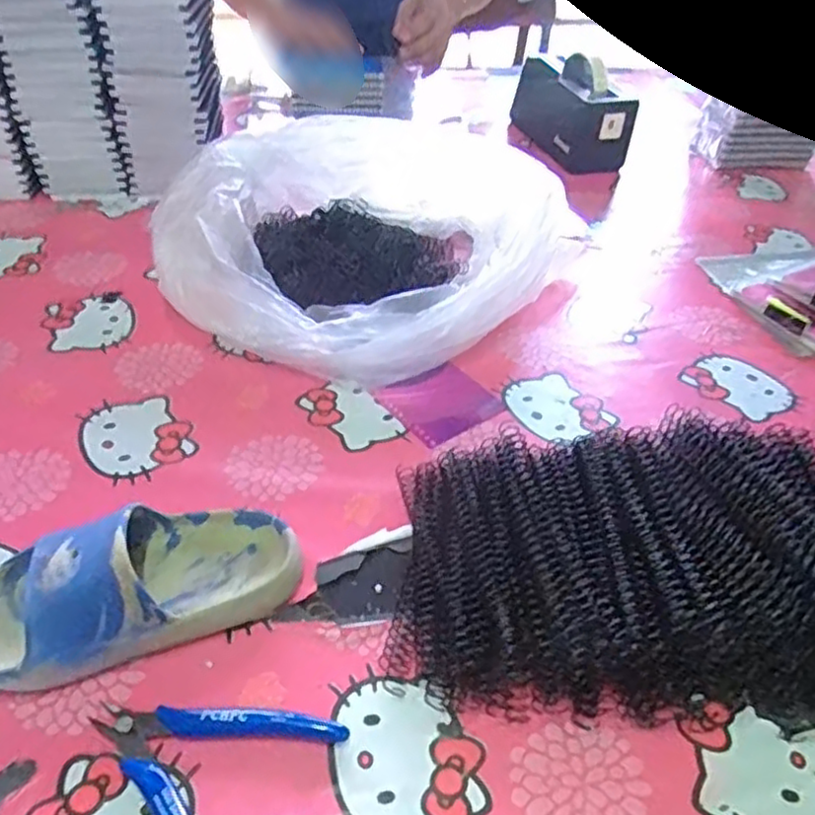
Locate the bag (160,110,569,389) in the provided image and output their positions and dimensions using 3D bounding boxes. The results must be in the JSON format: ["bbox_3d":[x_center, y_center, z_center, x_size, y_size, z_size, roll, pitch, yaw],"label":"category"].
[{"bbox_3d":[-0.041,-0.152,0.631,0.303,0.104,0.303,27,46,22],"label":"bag"}]

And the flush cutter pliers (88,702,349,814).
[{"bbox_3d":[-0.101,0.171,0.333,0.113,0.013,0.088,17,43,13],"label":"flush cutter pliers"}]

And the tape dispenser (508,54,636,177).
[{"bbox_3d":[0.215,-0.404,0.929,0.080,0.103,0.210,-7,43,-13],"label":"tape dispenser"}]

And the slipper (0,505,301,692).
[{"bbox_3d":[-0.152,0.091,0.385,0.172,0.062,0.079,-16,46,-22],"label":"slipper"}]

